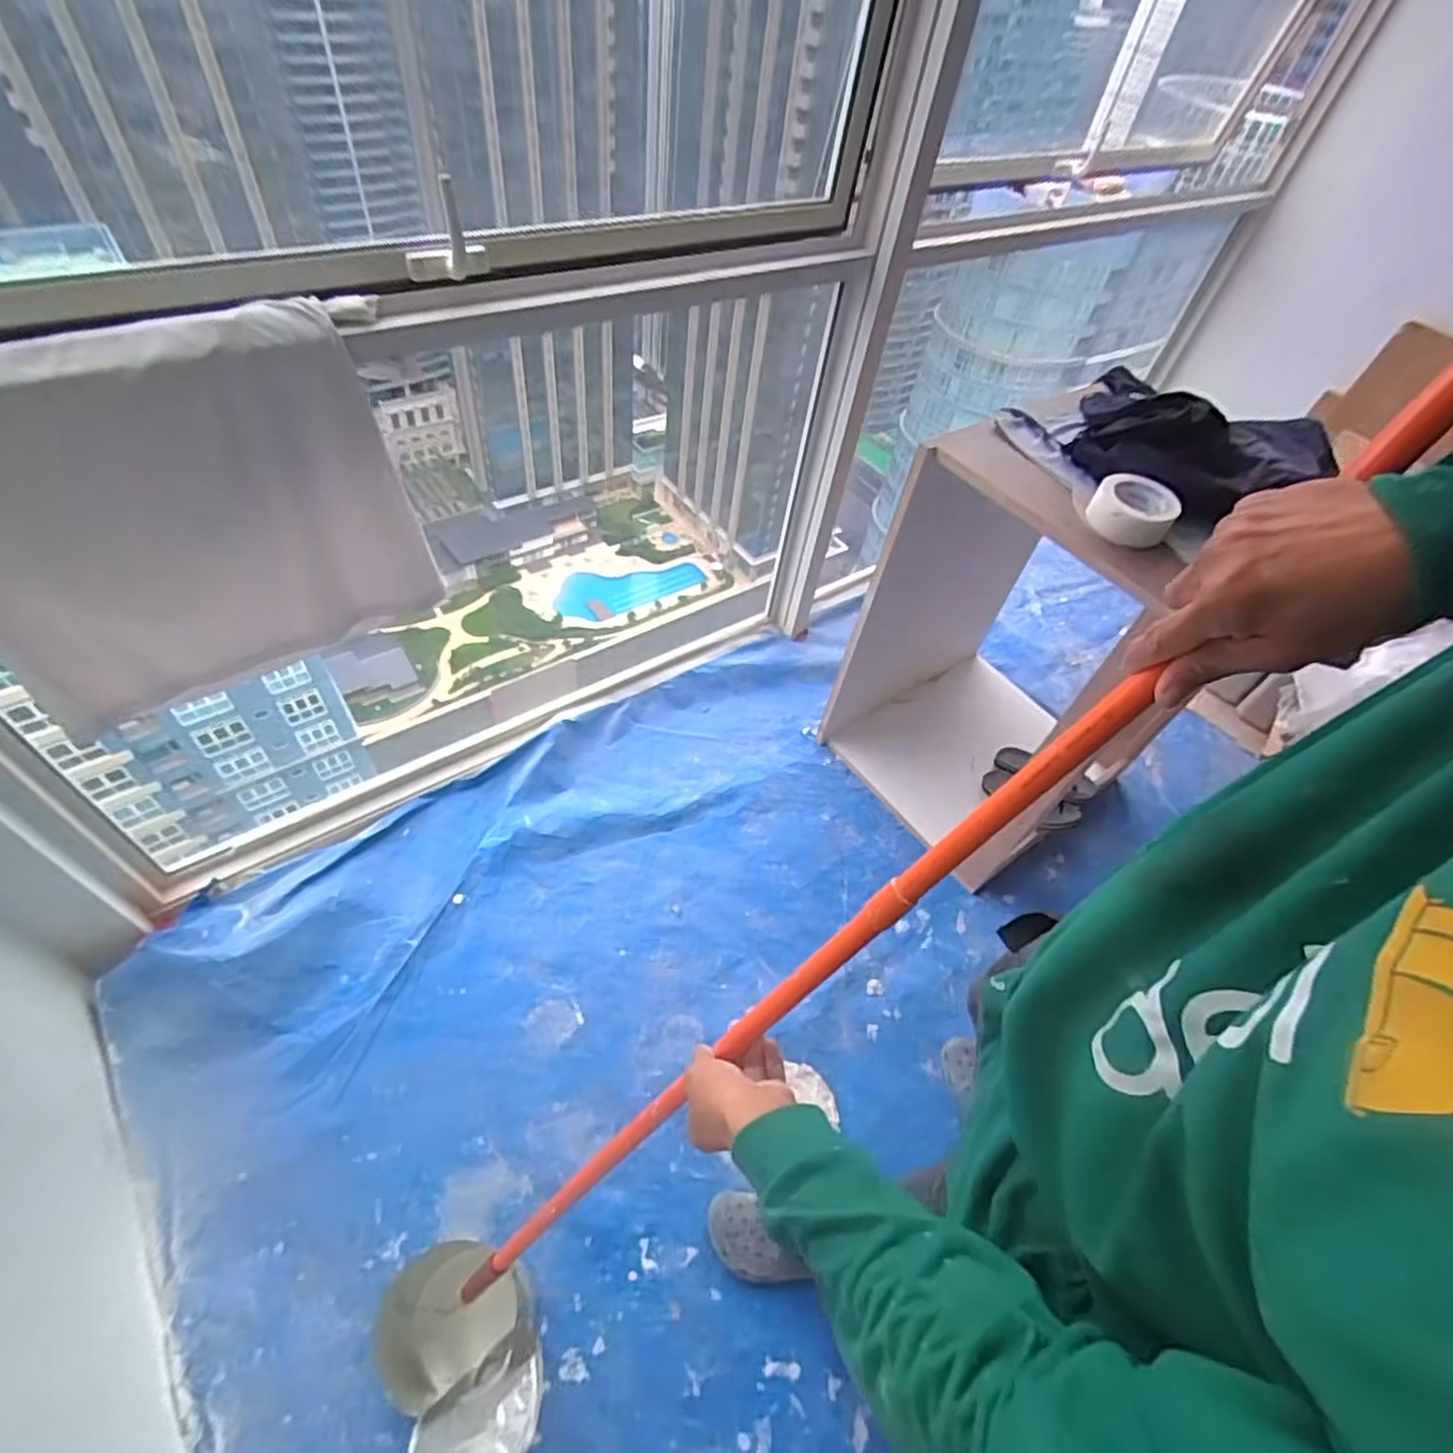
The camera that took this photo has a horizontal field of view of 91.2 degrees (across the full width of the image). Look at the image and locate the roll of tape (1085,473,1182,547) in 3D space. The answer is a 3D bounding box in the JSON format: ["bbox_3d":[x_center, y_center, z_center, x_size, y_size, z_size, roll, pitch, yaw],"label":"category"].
[{"bbox_3d":[0.617,-0.332,1.084,0.119,0.062,0.119,4,51,-5],"label":"roll of tape"}]

